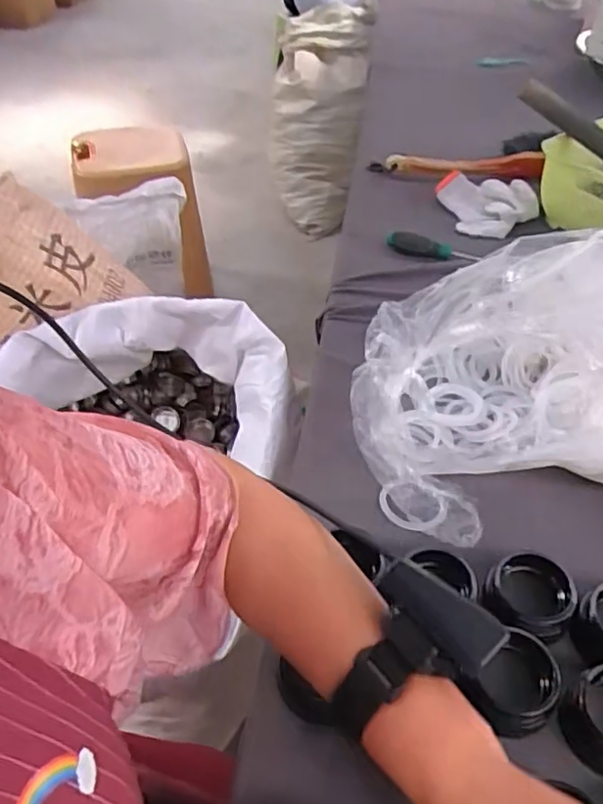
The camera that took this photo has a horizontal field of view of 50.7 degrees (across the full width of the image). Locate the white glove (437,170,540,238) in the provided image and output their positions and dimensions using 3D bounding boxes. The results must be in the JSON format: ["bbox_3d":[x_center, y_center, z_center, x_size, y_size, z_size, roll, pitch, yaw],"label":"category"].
[{"bbox_3d":[0.266,-0.284,0.918,0.148,0.038,0.119,12,46,10],"label":"white glove"}]

